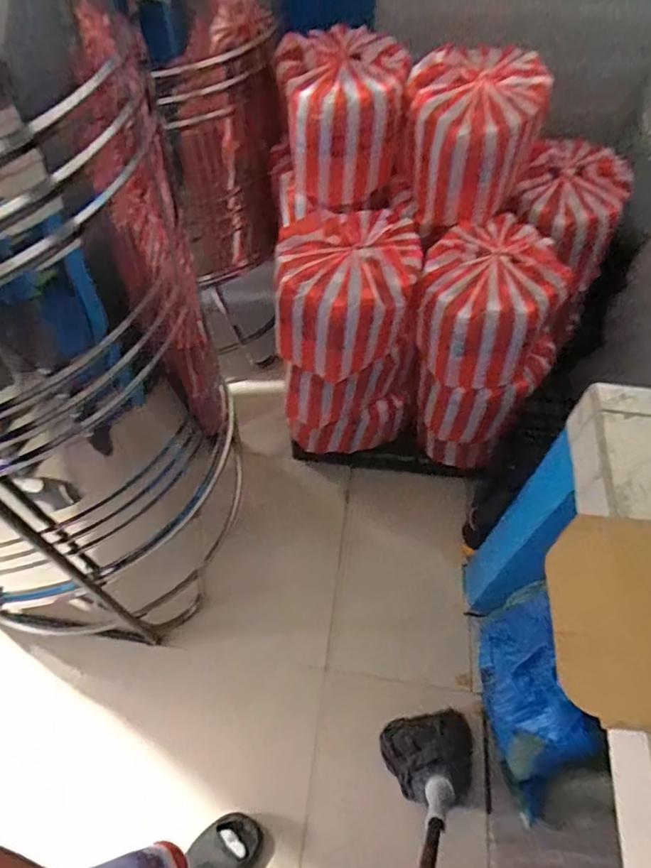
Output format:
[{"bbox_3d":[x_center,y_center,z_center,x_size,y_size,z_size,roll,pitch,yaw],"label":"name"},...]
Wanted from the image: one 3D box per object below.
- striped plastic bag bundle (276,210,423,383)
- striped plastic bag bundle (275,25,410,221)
[{"bbox_3d":[0.045,-0.318,1.246,0.316,0.261,0.282,5,57,2],"label":"striped plastic bag bundle"},{"bbox_3d":[0.033,-0.707,1.247,0.278,0.272,0.282,-16,59,-11],"label":"striped plastic bag bundle"}]

